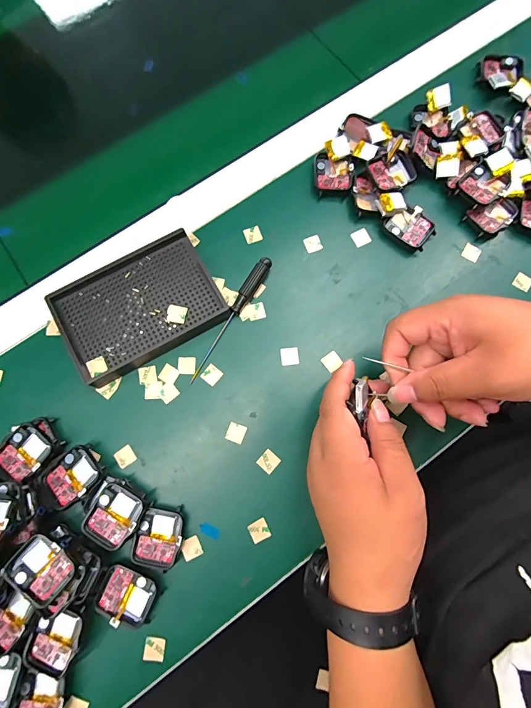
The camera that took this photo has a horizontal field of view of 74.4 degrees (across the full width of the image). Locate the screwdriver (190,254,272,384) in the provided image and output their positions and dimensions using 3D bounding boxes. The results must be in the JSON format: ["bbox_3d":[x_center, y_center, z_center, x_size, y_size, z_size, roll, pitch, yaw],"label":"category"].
[{"bbox_3d":[-0.031,-0.032,0.317,0.013,0.015,0.129,30,79,6],"label":"screwdriver"}]

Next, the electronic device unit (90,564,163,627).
[{"bbox_3d":[-0.108,0.188,0.273,0.045,0.013,0.036,24,78,5],"label":"electronic device unit"}]

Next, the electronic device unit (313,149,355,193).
[{"bbox_3d":[0.067,-0.179,0.349,0.039,0.014,0.040,5,77,1],"label":"electronic device unit"}]

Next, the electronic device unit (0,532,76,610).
[{"bbox_3d":[-0.163,0.155,0.252,0.043,0.007,0.039,36,80,8],"label":"electronic device unit"}]

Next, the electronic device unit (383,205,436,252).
[{"bbox_3d":[0.139,-0.121,0.337,0.044,0.014,0.037,36,80,8],"label":"electronic device unit"}]

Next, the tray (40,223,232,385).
[{"bbox_3d":[-0.112,-0.043,0.318,0.136,0.020,0.094,-29,79,-6],"label":"tray"}]

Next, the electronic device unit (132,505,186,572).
[{"bbox_3d":[-0.085,0.147,0.283,0.036,0.012,0.044,13,78,3],"label":"electronic device unit"}]

